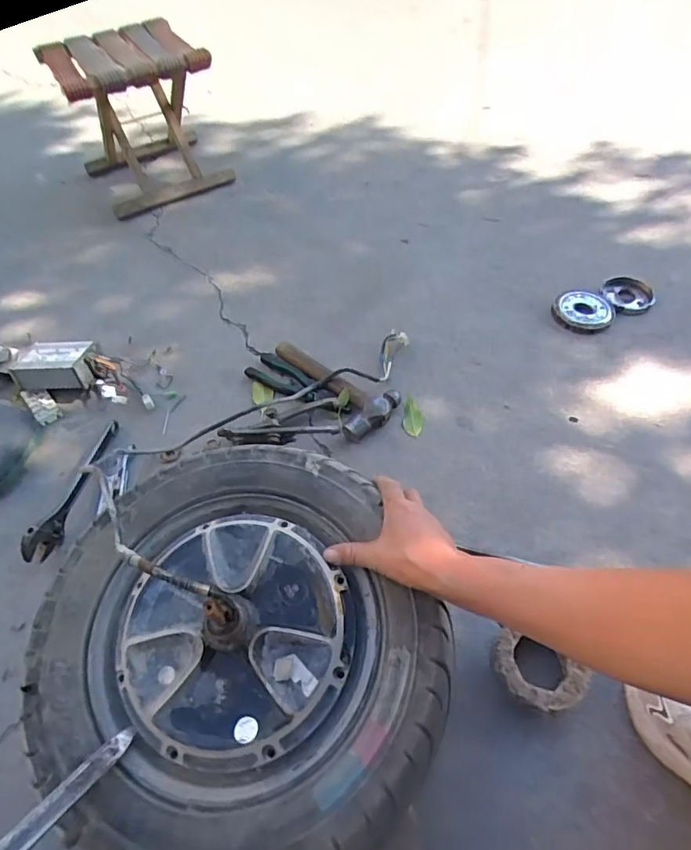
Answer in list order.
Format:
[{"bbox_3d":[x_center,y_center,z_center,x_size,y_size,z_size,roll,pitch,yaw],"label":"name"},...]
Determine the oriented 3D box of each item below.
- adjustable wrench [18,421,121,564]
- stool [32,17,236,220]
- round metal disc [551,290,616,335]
[{"bbox_3d":[-0.390,0.083,0.747,0.025,0.060,0.237,6,53,9],"label":"adjustable wrench"},{"bbox_3d":[-0.437,-0.657,1.121,0.281,0.273,0.271,-24,59,-16],"label":"stool"},{"bbox_3d":[0.441,-0.214,0.955,0.104,0.022,0.110,0,55,0],"label":"round metal disc"}]

